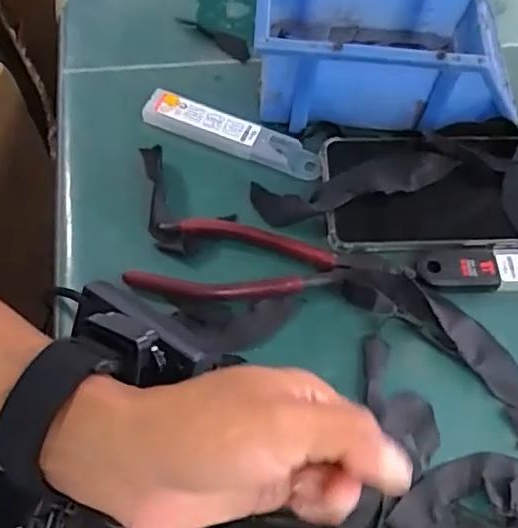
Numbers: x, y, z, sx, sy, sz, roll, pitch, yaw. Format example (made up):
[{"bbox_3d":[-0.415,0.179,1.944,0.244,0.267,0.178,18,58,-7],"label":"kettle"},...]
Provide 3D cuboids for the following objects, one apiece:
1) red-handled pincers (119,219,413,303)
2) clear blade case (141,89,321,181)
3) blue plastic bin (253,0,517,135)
[{"bbox_3d":[0.007,-0.001,0.365,0.167,0.009,0.049,4,63,-1],"label":"red-handled pincers"},{"bbox_3d":[-0.017,-0.090,0.413,0.125,0.013,0.027,20,63,8],"label":"clear blade case"},{"bbox_3d":[0.085,-0.159,0.424,0.172,0.078,0.123,1,63,-3],"label":"blue plastic bin"}]

